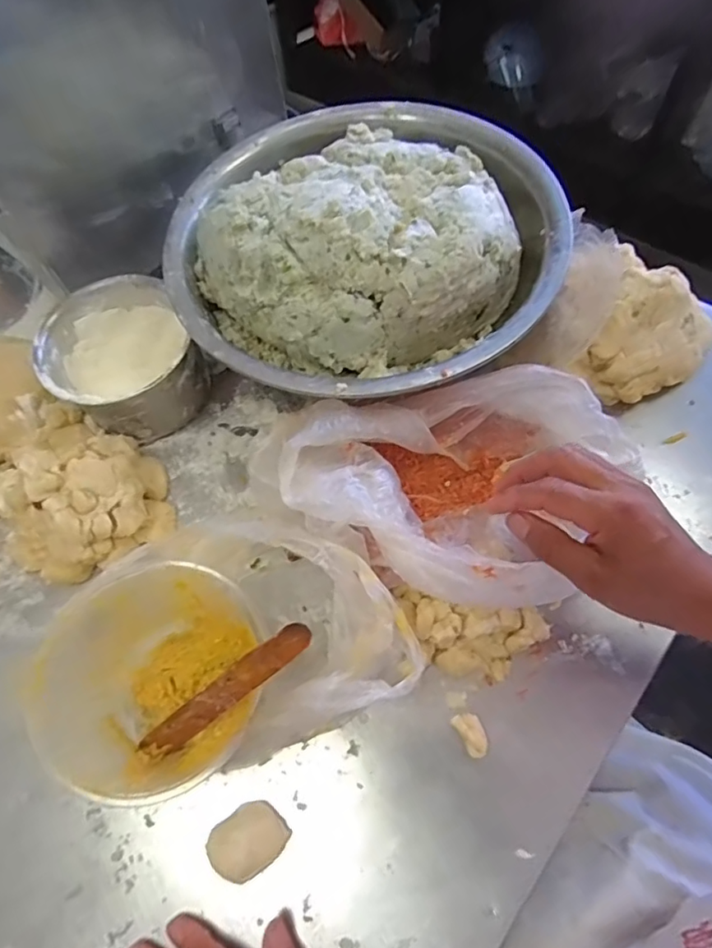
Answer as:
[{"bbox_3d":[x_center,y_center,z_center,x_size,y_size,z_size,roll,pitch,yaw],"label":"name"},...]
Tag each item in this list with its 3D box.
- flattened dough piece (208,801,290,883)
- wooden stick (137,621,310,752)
[{"bbox_3d":[-0.081,0.276,0.409,0.051,0.028,0.042,-34,65,-15],"label":"flattened dough piece"},{"bbox_3d":[-0.095,0.159,0.395,0.177,0.020,0.019,-42,62,21],"label":"wooden stick"}]

